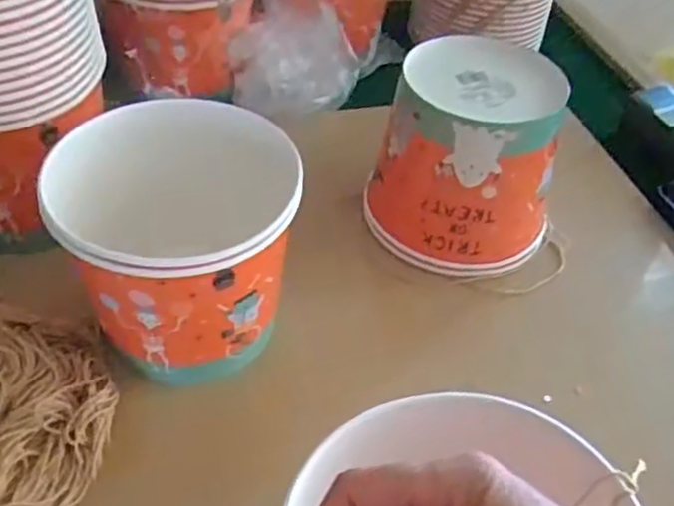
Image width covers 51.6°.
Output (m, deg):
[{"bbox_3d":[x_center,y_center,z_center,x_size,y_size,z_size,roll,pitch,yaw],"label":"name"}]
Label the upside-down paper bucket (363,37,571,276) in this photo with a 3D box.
[{"bbox_3d":[0.111,-0.078,0.583,0.150,0.144,0.126,19,46,15],"label":"upside-down paper bucket"}]

